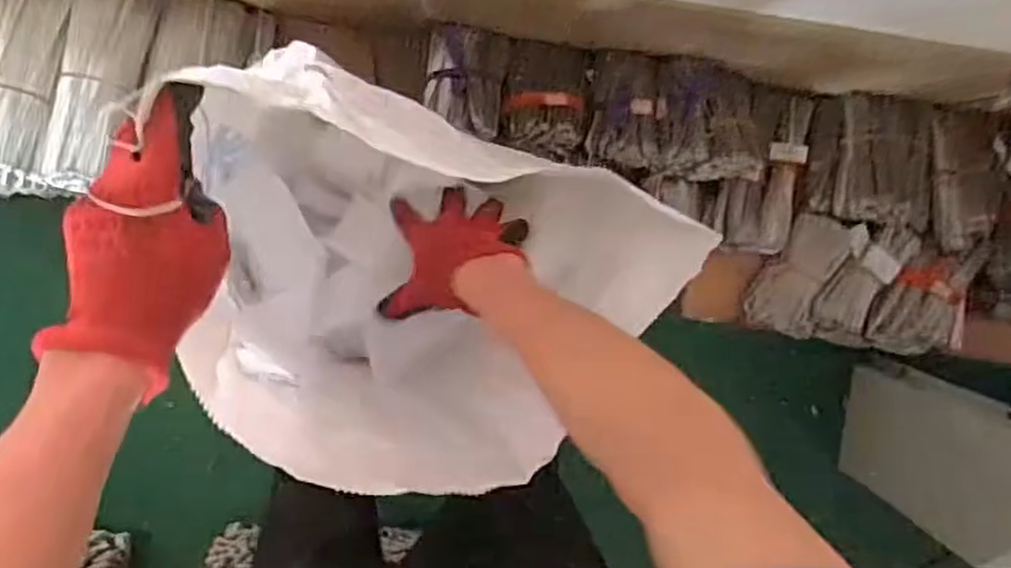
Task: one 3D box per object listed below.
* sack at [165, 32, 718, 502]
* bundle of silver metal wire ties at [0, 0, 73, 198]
[{"bbox_3d":[-0.101,-0.008,0.613,0.394,0.309,0.272,24,95,-5],"label":"sack"},{"bbox_3d":[-0.714,-0.297,1.064,0.119,0.065,0.337,14,96,-4],"label":"bundle of silver metal wire ties"}]

